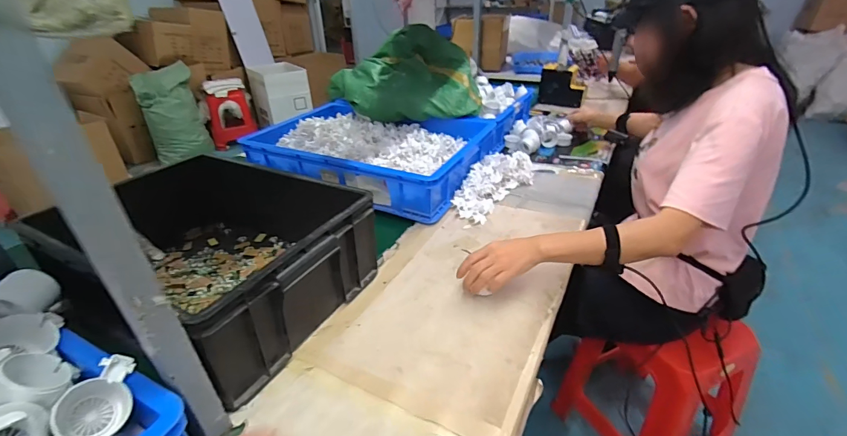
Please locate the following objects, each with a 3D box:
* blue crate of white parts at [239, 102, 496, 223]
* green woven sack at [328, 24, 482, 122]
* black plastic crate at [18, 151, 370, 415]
[{"bbox_3d":[-0.132,-0.200,1.146,0.573,0.125,0.443,14,35,24],"label":"blue crate of white parts"},{"bbox_3d":[-0.076,-0.444,1.241,0.486,0.224,0.278,0,31,2],"label":"green woven sack"},{"bbox_3d":[-0.353,0.055,0.688,0.445,0.168,0.341,16,35,27],"label":"black plastic crate"}]

